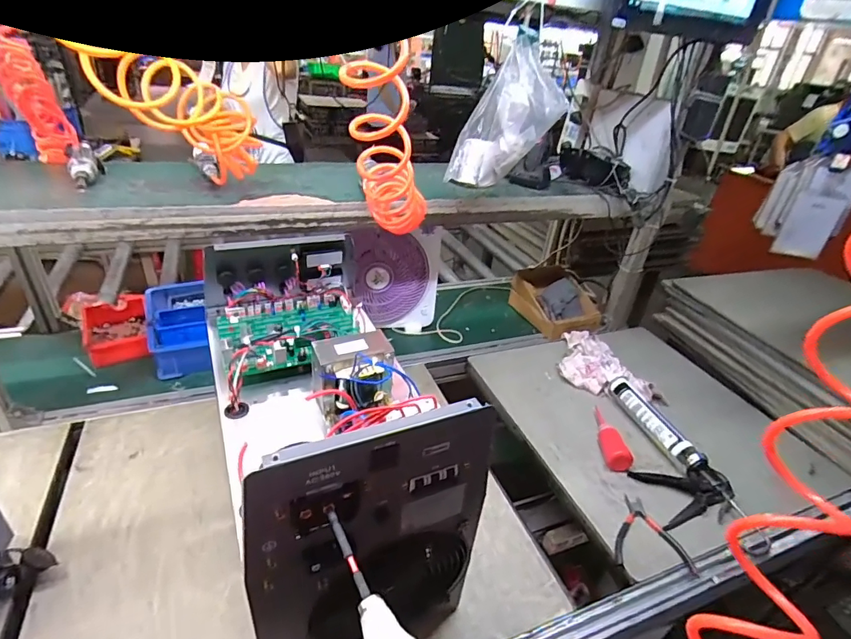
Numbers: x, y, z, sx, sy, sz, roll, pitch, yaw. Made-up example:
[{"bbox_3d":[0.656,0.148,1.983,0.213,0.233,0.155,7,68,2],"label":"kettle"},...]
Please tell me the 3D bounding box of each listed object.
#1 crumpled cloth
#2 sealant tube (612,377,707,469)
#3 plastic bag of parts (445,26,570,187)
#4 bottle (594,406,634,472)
[{"bbox_3d":[0.465,0.110,1.134,0.245,0.063,0.213,12,31,10],"label":"crumpled cloth"},{"bbox_3d":[0.485,0.220,0.965,0.049,0.048,0.251,-4,32,-16],"label":"sealant tube"},{"bbox_3d":[0.149,-0.369,0.823,0.195,0.234,0.058,-2,33,-13],"label":"plastic bag of parts"},{"bbox_3d":[0.380,0.236,0.934,0.047,0.042,0.171,5,30,-1],"label":"bottle"}]

